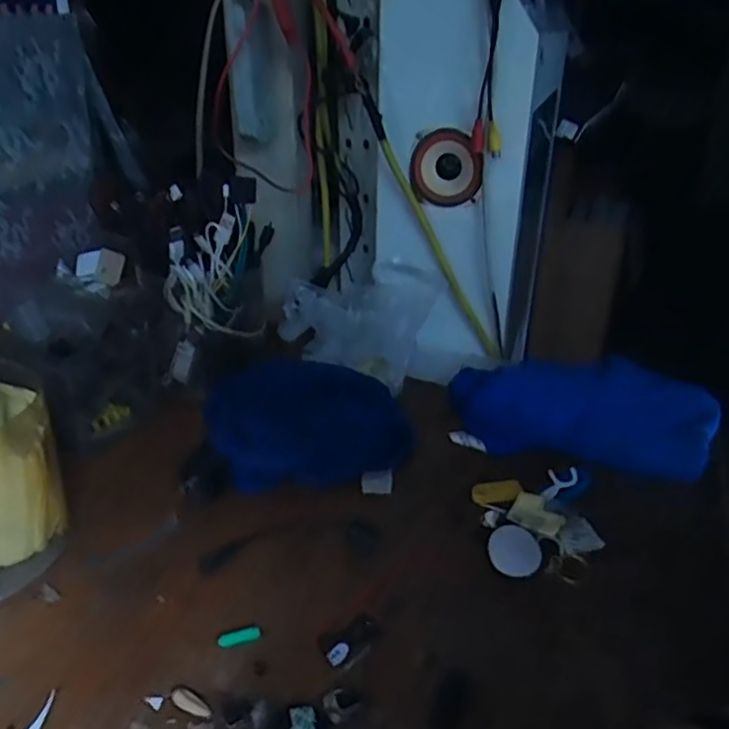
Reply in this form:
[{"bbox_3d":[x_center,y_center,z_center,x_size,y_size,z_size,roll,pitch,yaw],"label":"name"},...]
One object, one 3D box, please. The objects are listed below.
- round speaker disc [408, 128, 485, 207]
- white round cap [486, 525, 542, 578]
[{"bbox_3d":[0.086,-0.200,0.666,0.075,0.073,0.022,-1,11,31],"label":"round speaker disc"},{"bbox_3d":[0.107,0.131,0.464,0.036,0.013,0.035,1,28,0],"label":"white round cap"}]

